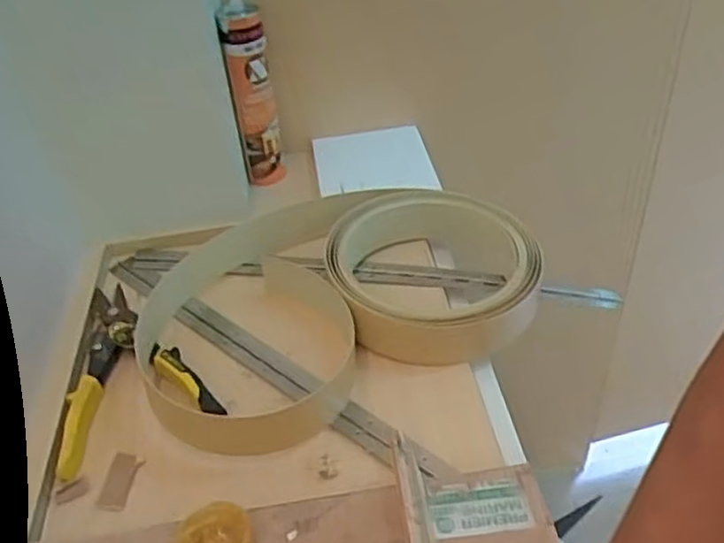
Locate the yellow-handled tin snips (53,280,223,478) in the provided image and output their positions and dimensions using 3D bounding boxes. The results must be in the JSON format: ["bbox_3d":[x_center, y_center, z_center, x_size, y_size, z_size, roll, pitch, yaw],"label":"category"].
[{"bbox_3d":[-0.231,0.087,0.659,0.135,0.019,0.204,-22,42,-18],"label":"yellow-handled tin snips"}]

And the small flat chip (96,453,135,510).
[{"bbox_3d":[-0.202,0.173,0.577,0.021,0.009,0.050,-2,40,5],"label":"small flat chip"}]

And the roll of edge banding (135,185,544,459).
[{"bbox_3d":[-0.032,0.013,0.707,0.394,0.065,0.296,-21,42,-18],"label":"roll of edge banding"}]

